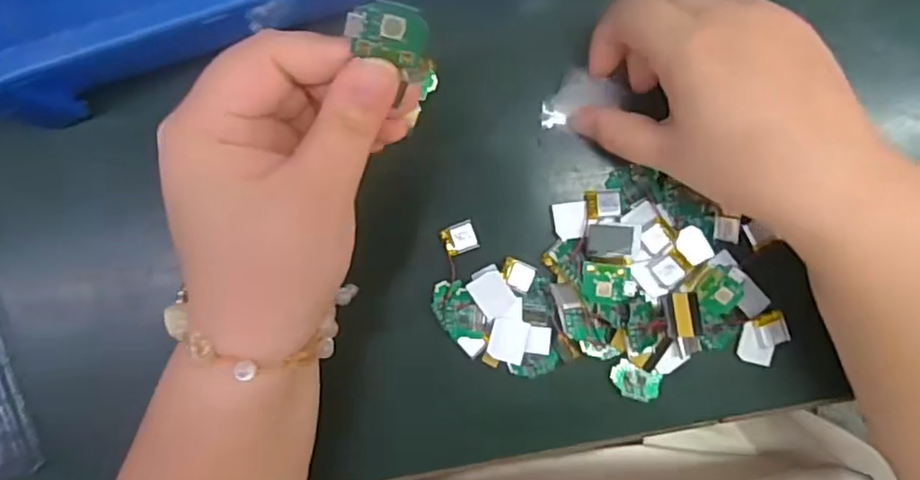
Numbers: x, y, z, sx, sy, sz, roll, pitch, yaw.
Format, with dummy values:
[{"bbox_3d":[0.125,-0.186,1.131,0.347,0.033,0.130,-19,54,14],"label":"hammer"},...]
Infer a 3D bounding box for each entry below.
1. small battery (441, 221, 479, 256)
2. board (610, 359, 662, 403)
[{"bbox_3d":[0.000,-0.001,0.321,0.017,0.004,0.015,-20,90,2],"label":"small battery"},{"bbox_3d":[0.090,0.072,0.322,0.025,0.005,0.017,18,92,2],"label":"board"}]

